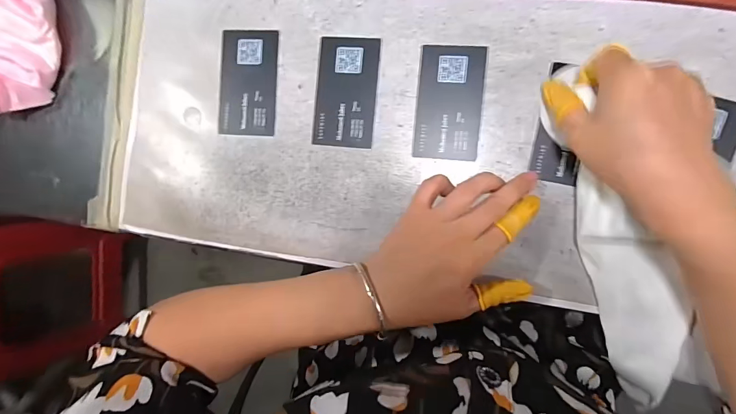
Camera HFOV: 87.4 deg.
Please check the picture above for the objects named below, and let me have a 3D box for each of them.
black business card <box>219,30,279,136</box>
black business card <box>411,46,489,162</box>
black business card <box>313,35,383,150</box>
[{"bbox_3d":[-0.101,-0.105,0.323,0.049,0.004,0.086,4,93,9],"label":"black business card"},{"bbox_3d":[0.063,-0.081,0.298,0.049,0.004,0.086,6,93,9],"label":"black business card"},{"bbox_3d":[-0.018,-0.093,0.311,0.049,0.004,0.087,6,93,9],"label":"black business card"}]

